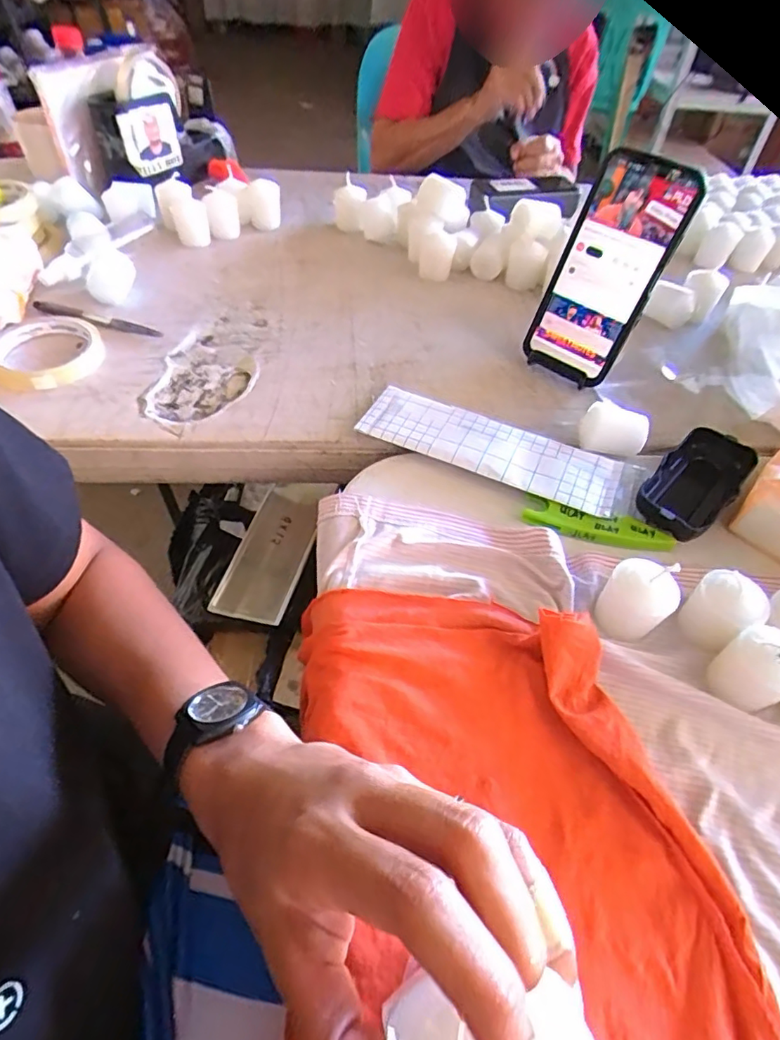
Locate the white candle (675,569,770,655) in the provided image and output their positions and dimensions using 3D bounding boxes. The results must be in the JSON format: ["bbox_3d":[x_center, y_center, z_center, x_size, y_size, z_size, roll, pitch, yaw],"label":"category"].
[{"bbox_3d":[0.201,0.054,0.328,0.031,0.040,0.036,-30,58,-24],"label":"white candle"}]

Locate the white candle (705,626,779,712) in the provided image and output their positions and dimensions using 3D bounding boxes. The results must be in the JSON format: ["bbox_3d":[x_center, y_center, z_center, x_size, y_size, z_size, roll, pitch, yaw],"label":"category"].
[{"bbox_3d":[0.209,0.083,0.302,0.037,0.047,0.035,2,51,-2],"label":"white candle"}]

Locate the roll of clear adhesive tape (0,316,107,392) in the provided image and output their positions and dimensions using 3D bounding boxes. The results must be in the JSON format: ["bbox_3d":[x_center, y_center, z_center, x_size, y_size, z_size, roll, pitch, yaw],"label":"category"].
[{"bbox_3d":[-0.297,-0.146,0.466,0.091,0.015,0.097,2,51,-2],"label":"roll of clear adhesive tape"}]

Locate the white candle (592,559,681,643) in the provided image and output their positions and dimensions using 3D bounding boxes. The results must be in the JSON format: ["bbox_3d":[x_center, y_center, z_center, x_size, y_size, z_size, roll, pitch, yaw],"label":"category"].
[{"bbox_3d":[0.147,0.047,0.323,0.037,0.046,0.031,29,55,19],"label":"white candle"}]

